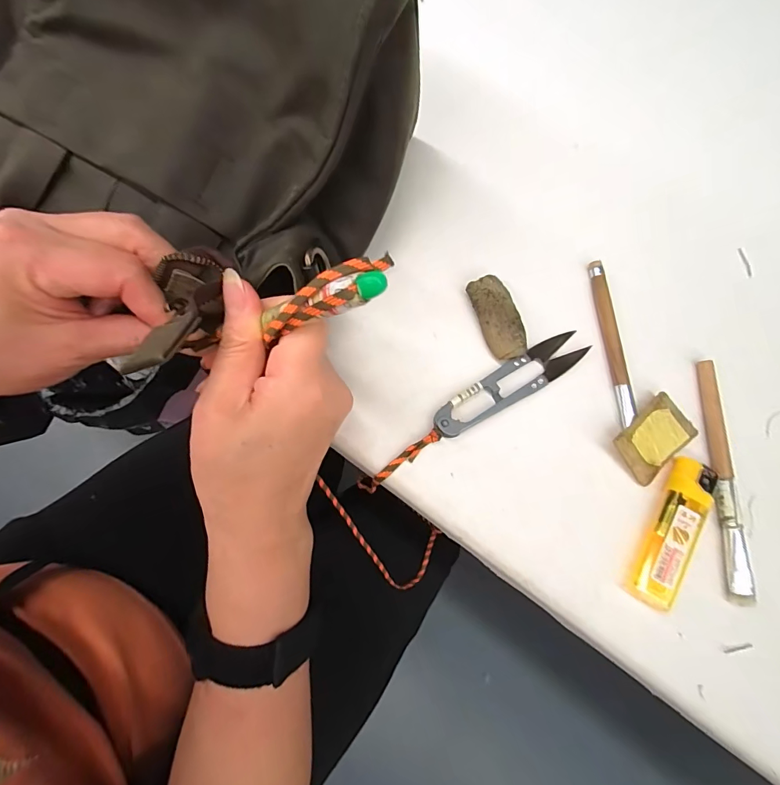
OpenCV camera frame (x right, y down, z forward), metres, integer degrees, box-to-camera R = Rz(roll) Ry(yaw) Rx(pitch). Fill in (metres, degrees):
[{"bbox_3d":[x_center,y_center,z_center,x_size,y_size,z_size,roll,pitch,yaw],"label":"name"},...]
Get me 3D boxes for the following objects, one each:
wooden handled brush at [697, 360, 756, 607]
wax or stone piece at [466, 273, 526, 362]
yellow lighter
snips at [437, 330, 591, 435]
[{"bbox_3d":[0.183,0.045,0.228,0.011,0.009,0.128,5,76,-1],"label":"wooden handled brush"},{"bbox_3d":[0.063,-0.044,0.246,0.021,0.013,0.051,-17,77,-6],"label":"wax or stone piece"},{"bbox_3d":[0.150,0.073,0.218,0.021,0.011,0.078,28,77,5],"label":"yellow lighter"},{"bbox_3d":[0.070,-0.005,0.239,0.101,0.007,0.022,-32,79,-9],"label":"snips"}]

